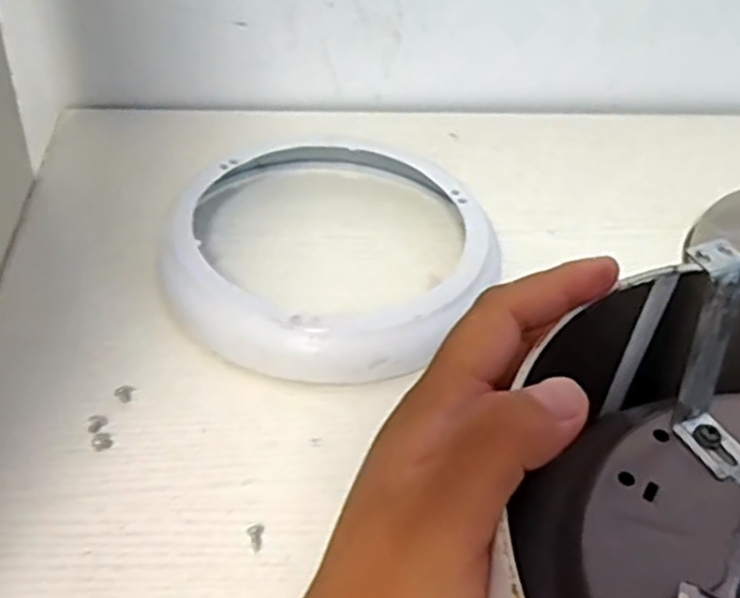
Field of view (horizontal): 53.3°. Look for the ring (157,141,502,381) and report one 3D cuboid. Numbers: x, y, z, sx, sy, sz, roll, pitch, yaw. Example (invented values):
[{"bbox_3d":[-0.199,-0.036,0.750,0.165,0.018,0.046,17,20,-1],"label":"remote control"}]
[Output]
[{"bbox_3d":[-0.022,-0.032,0.439,0.184,0.033,0.192,2,42,-2],"label":"ring"}]

